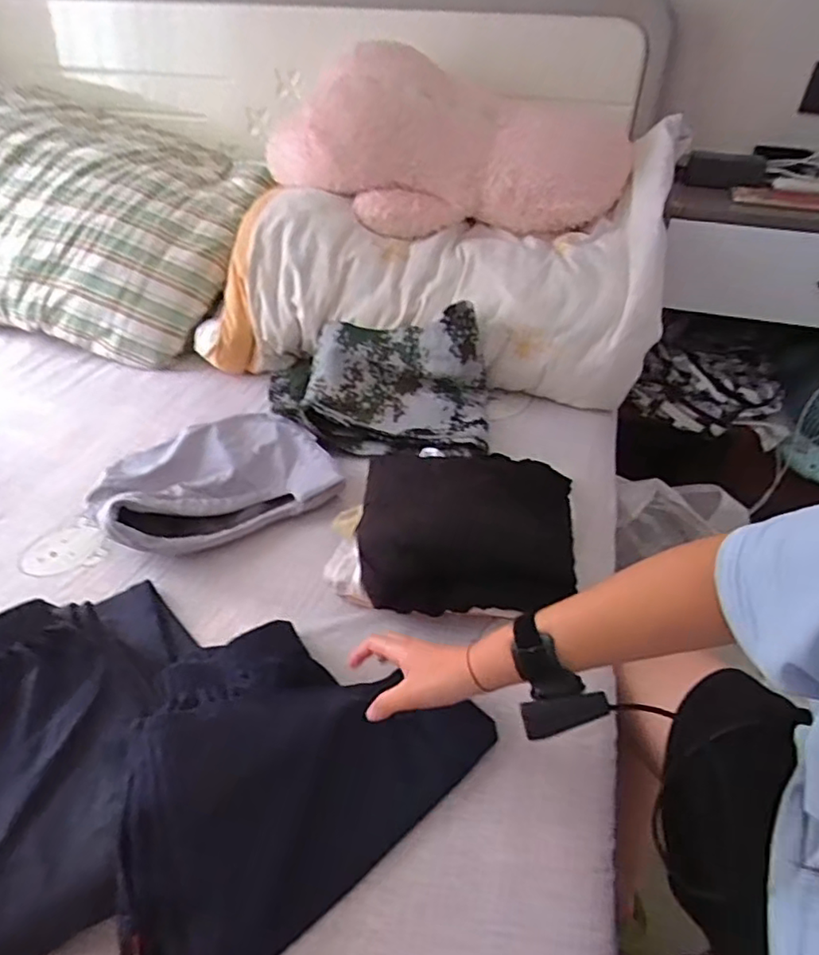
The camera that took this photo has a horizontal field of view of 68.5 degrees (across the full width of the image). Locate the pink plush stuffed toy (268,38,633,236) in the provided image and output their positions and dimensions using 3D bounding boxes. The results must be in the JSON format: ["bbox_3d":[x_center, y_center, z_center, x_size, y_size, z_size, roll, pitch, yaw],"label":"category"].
[{"bbox_3d":[0.087,-0.638,1.170,0.658,0.276,0.356,10,41,10],"label":"pink plush stuffed toy"}]

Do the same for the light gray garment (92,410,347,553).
[{"bbox_3d":[-0.273,-0.001,0.856,0.317,0.081,0.219,-19,44,-23],"label":"light gray garment"}]

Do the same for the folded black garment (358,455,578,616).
[{"bbox_3d":[0.067,0.061,0.713,0.253,0.086,0.177,4,40,3],"label":"folded black garment"}]

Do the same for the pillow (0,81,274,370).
[{"bbox_3d":[-0.831,-0.591,1.282,1.033,0.337,0.580,15,42,16],"label":"pillow"}]

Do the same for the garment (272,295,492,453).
[{"bbox_3d":[-0.054,-0.164,1.000,0.374,0.141,0.253,0,40,-2],"label":"garment"}]

